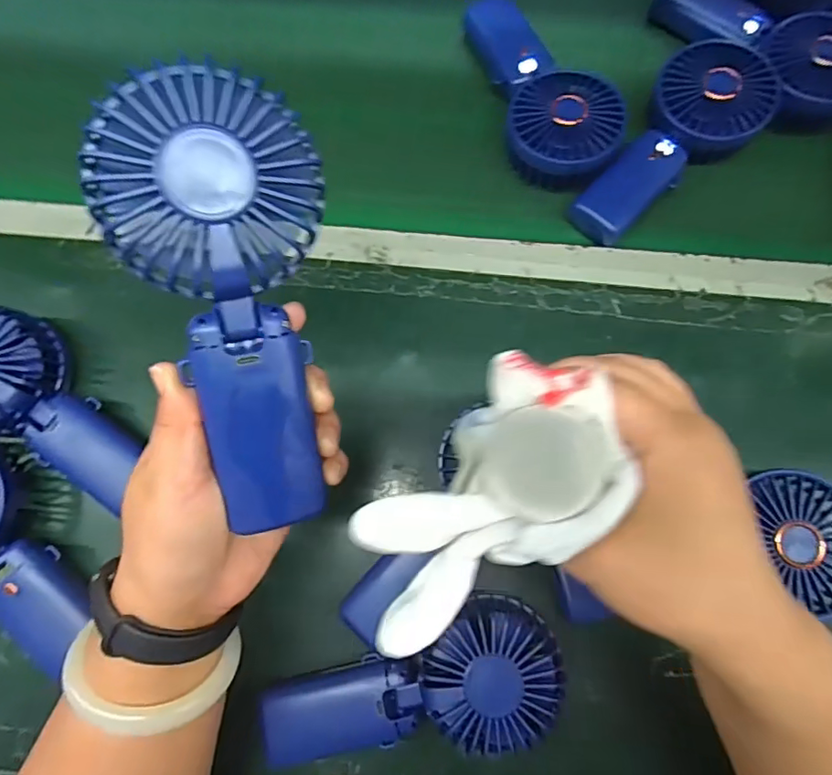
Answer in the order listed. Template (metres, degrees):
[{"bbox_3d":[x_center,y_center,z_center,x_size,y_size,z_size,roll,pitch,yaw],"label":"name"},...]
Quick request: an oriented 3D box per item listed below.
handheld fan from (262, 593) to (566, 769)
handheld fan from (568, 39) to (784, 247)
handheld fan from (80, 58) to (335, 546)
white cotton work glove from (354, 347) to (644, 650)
[{"bbox_3d":[-0.002,0.182,0.326,0.176,0.050,0.078,-12,76,-2],"label":"handheld fan"},{"bbox_3d":[0.203,-0.185,0.412,0.086,0.046,0.180,35,79,9],"label":"handheld fan"},{"bbox_3d":[-0.070,-0.027,0.210,0.069,0.033,0.170,-5,107,0],"label":"handheld fan"},{"bbox_3d":[0.026,0.047,0.201,0.067,0.034,0.119,41,80,10],"label":"white cotton work glove"}]

